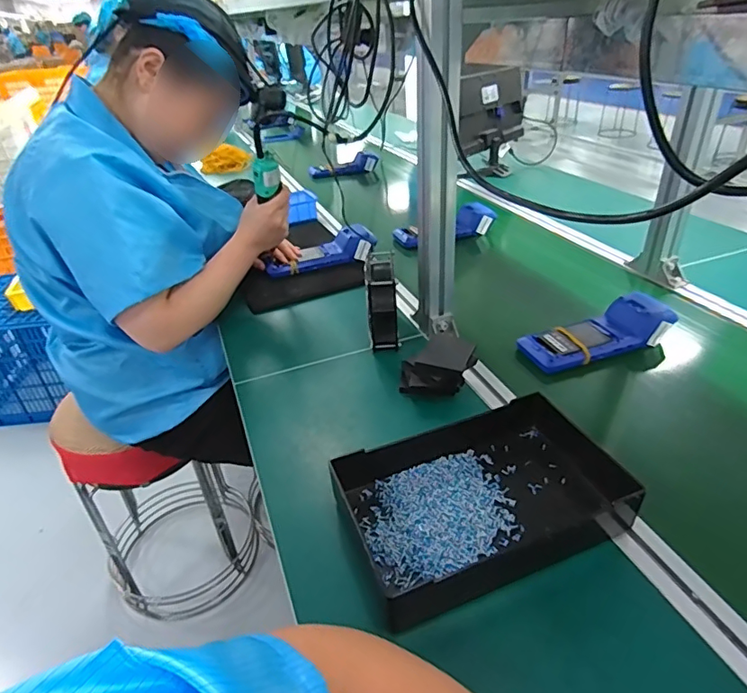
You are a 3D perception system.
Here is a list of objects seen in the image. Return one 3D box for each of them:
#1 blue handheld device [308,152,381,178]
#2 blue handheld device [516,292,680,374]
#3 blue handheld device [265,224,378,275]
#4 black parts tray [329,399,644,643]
[{"bbox_3d":[-0.100,-0.588,1.670,0.230,0.062,0.053,-13,35,-14],"label":"blue handheld device"},{"bbox_3d":[0.330,-0.022,0.750,0.233,0.053,0.087,-14,35,-14],"label":"blue handheld device"},{"bbox_3d":[-0.102,-0.189,1.019,0.214,0.073,0.054,-11,34,-11],"label":"blue handheld device"},{"bbox_3d":[0.116,0.135,0.522,0.282,0.050,0.197,-15,35,-16],"label":"black parts tray"}]

